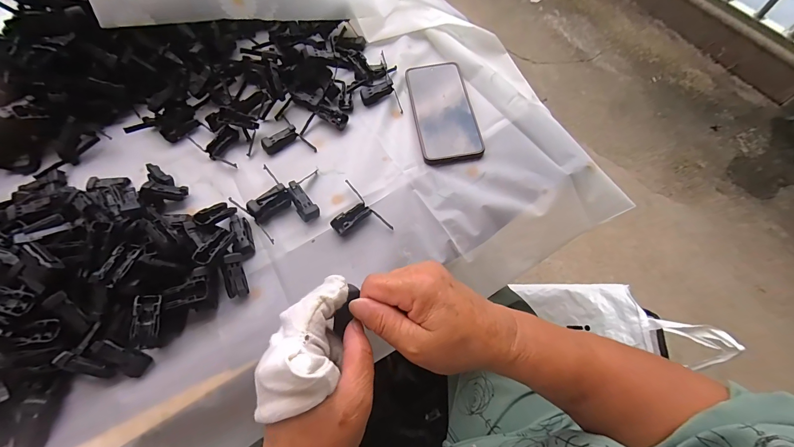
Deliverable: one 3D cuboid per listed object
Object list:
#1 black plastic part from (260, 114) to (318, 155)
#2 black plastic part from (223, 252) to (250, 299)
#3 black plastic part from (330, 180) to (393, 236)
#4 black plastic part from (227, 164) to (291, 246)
[{"bbox_3d":[-0.148,-0.108,0.450,0.051,0.010,0.073,-39,70,-19],"label":"black plastic part"},{"bbox_3d":[-0.170,0.055,0.364,0.018,0.020,0.046,-13,84,-7],"label":"black plastic part"},{"bbox_3d":[-0.051,-0.008,0.397,0.050,0.013,0.080,-36,69,-18],"label":"black plastic part"},{"bbox_3d":[-0.151,-0.024,0.404,0.083,0.022,0.056,40,69,18],"label":"black plastic part"}]

